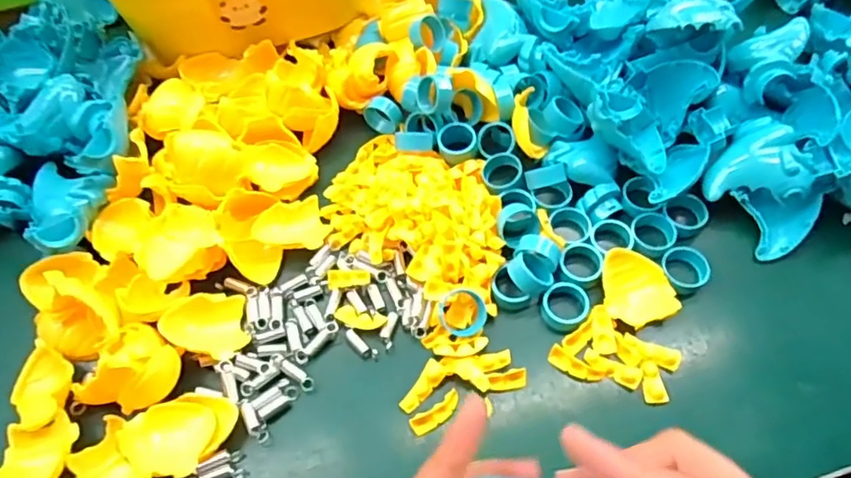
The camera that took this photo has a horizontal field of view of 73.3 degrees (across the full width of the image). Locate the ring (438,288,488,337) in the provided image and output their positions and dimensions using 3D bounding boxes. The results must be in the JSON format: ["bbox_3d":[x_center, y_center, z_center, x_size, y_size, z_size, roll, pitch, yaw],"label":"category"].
[{"bbox_3d":[0.021,0.041,0.316,0.025,0.009,0.025,-1,83,10],"label":"ring"}]

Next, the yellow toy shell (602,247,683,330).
[{"bbox_3d":[0.116,0.026,0.320,0.038,0.008,0.044,-19,58,-7],"label":"yellow toy shell"}]

